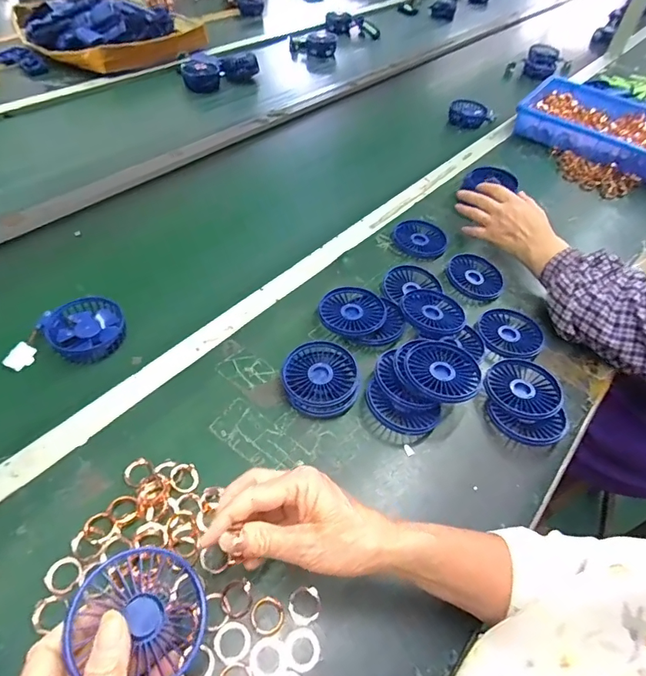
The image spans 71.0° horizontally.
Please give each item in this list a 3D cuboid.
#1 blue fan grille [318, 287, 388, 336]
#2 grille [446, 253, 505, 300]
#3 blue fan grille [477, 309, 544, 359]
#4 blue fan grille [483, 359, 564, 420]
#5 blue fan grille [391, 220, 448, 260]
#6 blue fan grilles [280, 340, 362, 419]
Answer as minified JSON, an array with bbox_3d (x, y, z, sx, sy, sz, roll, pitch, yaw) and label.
[{"bbox_3d":[0.039,-0.033,0.598,0.086,0.015,0.078,-4,50,-9],"label":"blue fan grille"},{"bbox_3d":[0.227,-0.092,0.677,0.083,0.022,0.083,3,49,-3],"label":"grille"},{"bbox_3d":[0.250,-0.008,0.611,0.081,0.011,0.085,3,49,-3],"label":"blue fan grille"},{"bbox_3d":[0.240,0.063,0.548,0.087,0.018,0.085,3,49,-3],"label":"blue fan grille"},{"bbox_3d":[0.157,-0.160,0.736,0.088,0.013,0.088,3,49,-3],"label":"blue fan grille"},{"bbox_3d":[-0.003,0.048,0.534,0.086,0.022,0.092,-10,51,-13],"label":"blue fan grilles"}]

